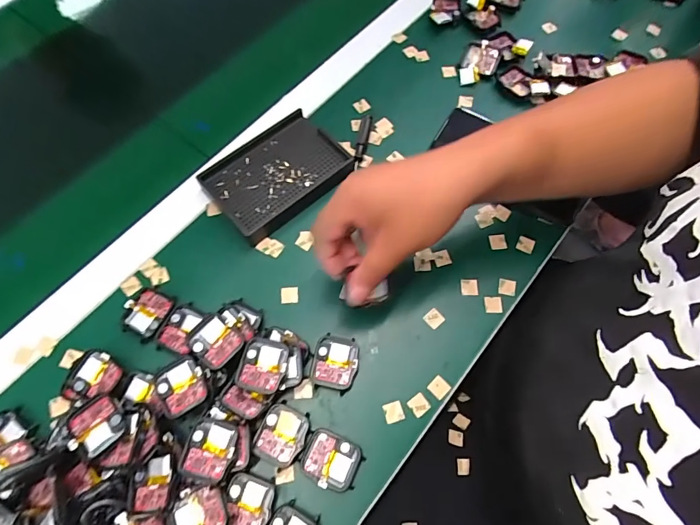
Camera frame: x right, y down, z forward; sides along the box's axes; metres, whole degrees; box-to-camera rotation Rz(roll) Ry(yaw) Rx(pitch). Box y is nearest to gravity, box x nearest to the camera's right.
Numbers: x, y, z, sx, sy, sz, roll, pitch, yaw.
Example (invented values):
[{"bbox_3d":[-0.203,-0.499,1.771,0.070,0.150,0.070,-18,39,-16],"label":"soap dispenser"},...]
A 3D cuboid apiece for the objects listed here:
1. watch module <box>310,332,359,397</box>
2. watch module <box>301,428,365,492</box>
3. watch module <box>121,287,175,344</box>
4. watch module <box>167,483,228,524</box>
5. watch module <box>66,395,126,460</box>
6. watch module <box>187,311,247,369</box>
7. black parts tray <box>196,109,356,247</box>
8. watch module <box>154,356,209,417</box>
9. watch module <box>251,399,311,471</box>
[{"bbox_3d":[-0.013,0.086,0.365,0.039,0.008,0.044,13,67,6],"label":"watch module"},{"bbox_3d":[-0.015,0.158,0.336,0.046,0.008,0.037,21,68,9],"label":"watch module"},{"bbox_3d":[-0.184,0.046,0.382,0.038,0.010,0.044,27,69,12],"label":"watch module"},{"bbox_3d":[-0.114,0.187,0.311,0.042,0.010,0.037,-22,68,-9],"label":"watch module"},{"bbox_3d":[-0.195,0.123,0.320,0.036,0.010,0.040,-42,73,-16],"label":"watch module"},{"bbox_3d":[-0.112,0.063,0.357,0.042,0.007,0.045,31,68,12],"label":"watch module"},{"bbox_3d":[-0.074,-0.090,0.438,0.134,0.023,0.097,-39,72,-15],"label":"black parts tray"},{"bbox_3d":[-0.136,0.101,0.339,0.039,0.005,0.040,-35,70,-11],"label":"watch module"},{"bbox_3d":[-0.056,0.140,0.343,0.037,0.011,0.044,23,68,10],"label":"watch module"}]

